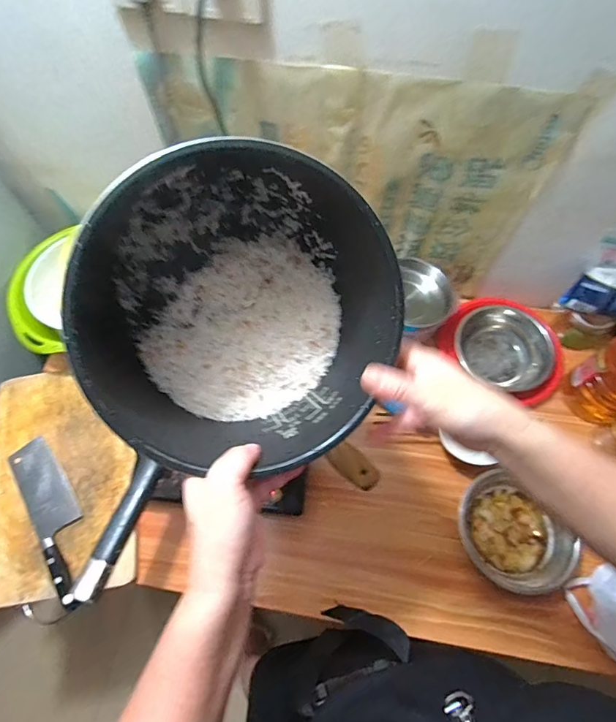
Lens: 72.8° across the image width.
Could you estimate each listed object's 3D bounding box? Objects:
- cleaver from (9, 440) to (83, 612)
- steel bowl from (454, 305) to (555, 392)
[{"bbox_3d":[-0.406,0.248,0.672,0.071,0.017,0.275,-32,69,-14],"label":"cleaver"},{"bbox_3d":[0.352,-0.017,0.766,0.158,0.073,0.163,0,65,0],"label":"steel bowl"}]

